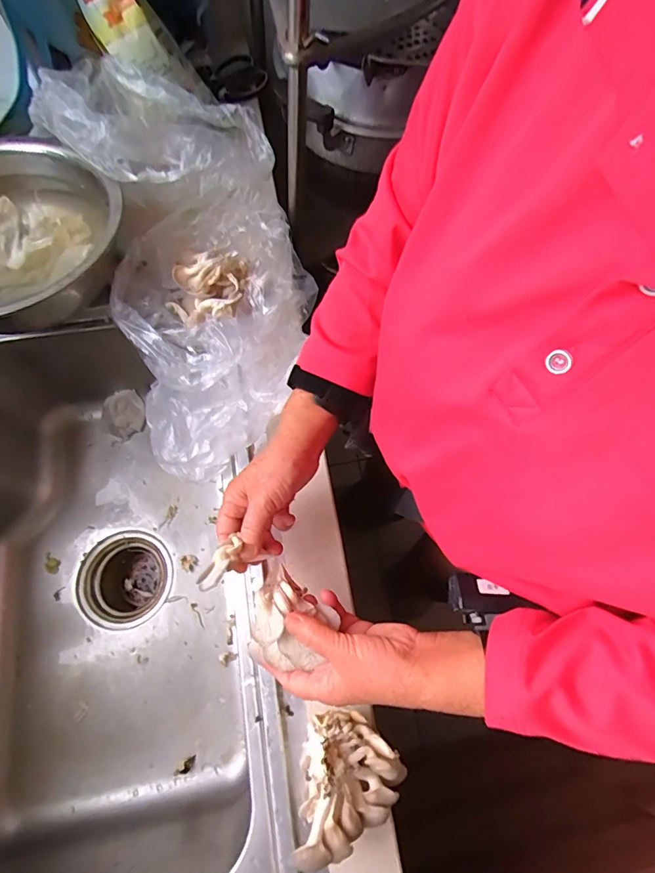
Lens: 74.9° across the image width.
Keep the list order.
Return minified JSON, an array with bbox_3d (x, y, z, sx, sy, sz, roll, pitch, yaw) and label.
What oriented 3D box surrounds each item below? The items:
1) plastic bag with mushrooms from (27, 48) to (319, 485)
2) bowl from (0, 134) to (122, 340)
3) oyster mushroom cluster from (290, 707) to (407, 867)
[{"bbox_3d":[-0.151,-0.212,0.504,0.245,0.137,0.506,-11,87,-6],"label":"plastic bag with mushrooms"},{"bbox_3d":[-0.365,-0.227,0.497,0.253,0.086,0.259,1,71,-2],"label":"bowl"},{"bbox_3d":[0.019,0.295,0.365,0.081,0.053,0.101,7,71,0],"label":"oyster mushroom cluster"}]

